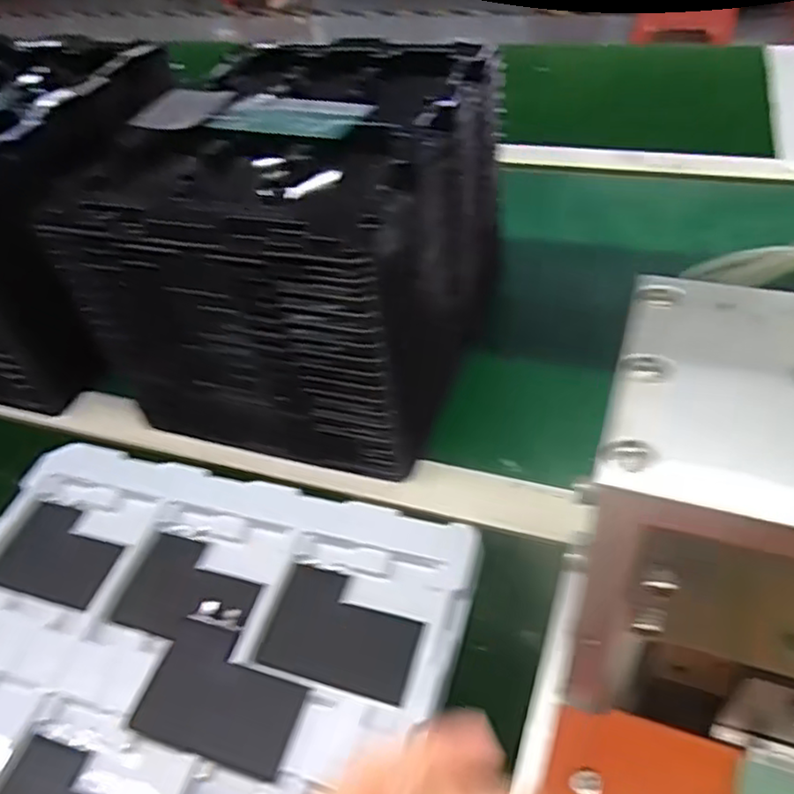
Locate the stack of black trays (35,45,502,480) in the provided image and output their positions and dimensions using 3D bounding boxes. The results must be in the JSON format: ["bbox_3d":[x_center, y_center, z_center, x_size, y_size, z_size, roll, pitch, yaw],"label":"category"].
[{"bbox_3d":[-0.065,-0.120,0.508,0.224,0.180,0.266,10,50,17],"label":"stack of black trays"}]

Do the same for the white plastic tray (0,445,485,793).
[{"bbox_3d":[-0.137,0.162,0.378,0.315,0.035,0.269,9,50,17],"label":"white plastic tray"}]

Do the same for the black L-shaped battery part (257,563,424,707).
[{"bbox_3d":[-0.029,0.135,0.392,0.087,0.012,0.060,10,50,18],"label":"black L-shaped battery part"}]

